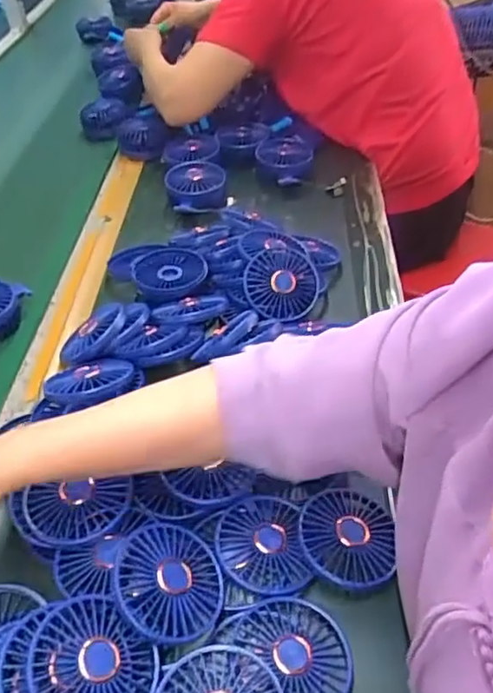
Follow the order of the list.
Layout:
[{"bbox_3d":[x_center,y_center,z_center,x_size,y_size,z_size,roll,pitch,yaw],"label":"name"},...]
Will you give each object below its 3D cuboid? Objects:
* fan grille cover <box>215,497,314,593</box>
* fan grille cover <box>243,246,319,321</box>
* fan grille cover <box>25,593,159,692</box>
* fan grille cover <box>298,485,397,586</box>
[{"bbox_3d":[0.012,0.161,0.501,0.072,0.012,0.082,-7,43,-4],"label":"fan grille cover"},{"bbox_3d":[0.041,-0.075,0.703,0.084,0.017,0.093,33,72,4],"label":"fan grille cover"},{"bbox_3d":[-0.103,0.213,0.400,0.082,0.015,0.079,45,38,12],"label":"fan grille cover"},{"bbox_3d":[0.085,0.157,0.503,0.077,0.019,0.083,3,44,7],"label":"fan grille cover"}]

